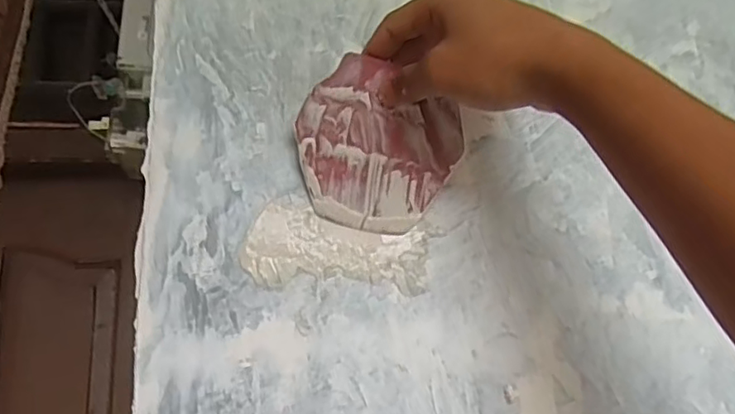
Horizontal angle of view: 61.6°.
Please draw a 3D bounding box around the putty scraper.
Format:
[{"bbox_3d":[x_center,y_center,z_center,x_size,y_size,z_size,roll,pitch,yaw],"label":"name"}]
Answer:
[{"bbox_3d":[0.003,-0.035,0.377,0.094,0.095,0.004,32,0,-3],"label":"putty scraper"}]

